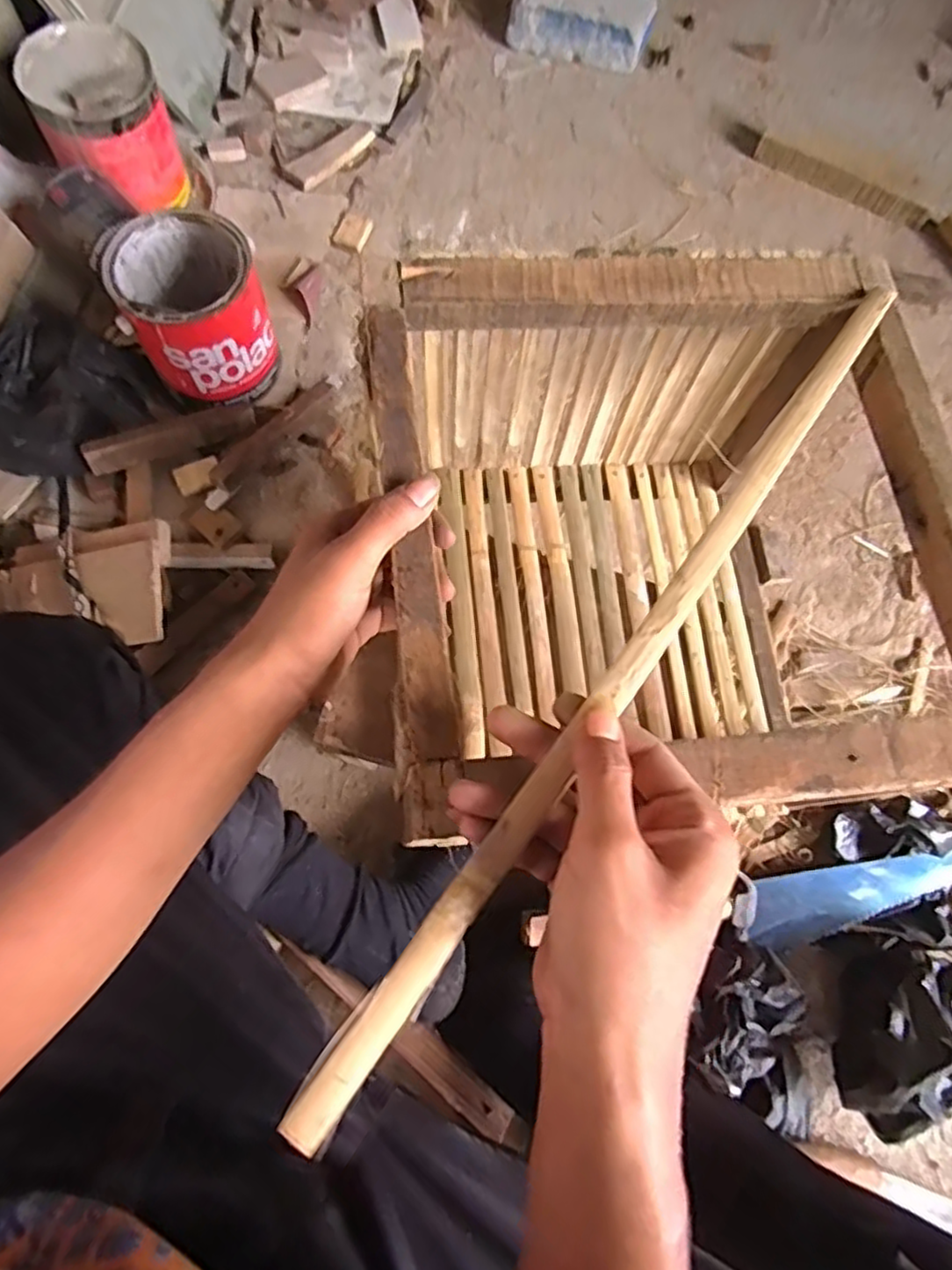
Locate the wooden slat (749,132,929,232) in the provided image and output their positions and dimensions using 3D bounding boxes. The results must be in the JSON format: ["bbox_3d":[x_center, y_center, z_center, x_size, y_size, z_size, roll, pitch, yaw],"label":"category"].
[{"bbox_3d":[0.539,-0.670,1.015,0.266,0.024,0.022,33,73,6],"label":"wooden slat"}]

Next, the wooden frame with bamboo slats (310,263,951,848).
[{"bbox_3d":[0.112,-0.045,0.470,0.309,0.267,0.309,-4,76,0],"label":"wooden frame with bamboo slats"}]

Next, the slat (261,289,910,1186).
[{"bbox_3d":[0.087,-0.010,0.310,0.018,0.008,0.487,36,70,9],"label":"slat"}]

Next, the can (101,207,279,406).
[{"bbox_3d":[-0.315,-0.373,0.782,0.145,0.132,0.151,1,72,-4],"label":"can"}]

